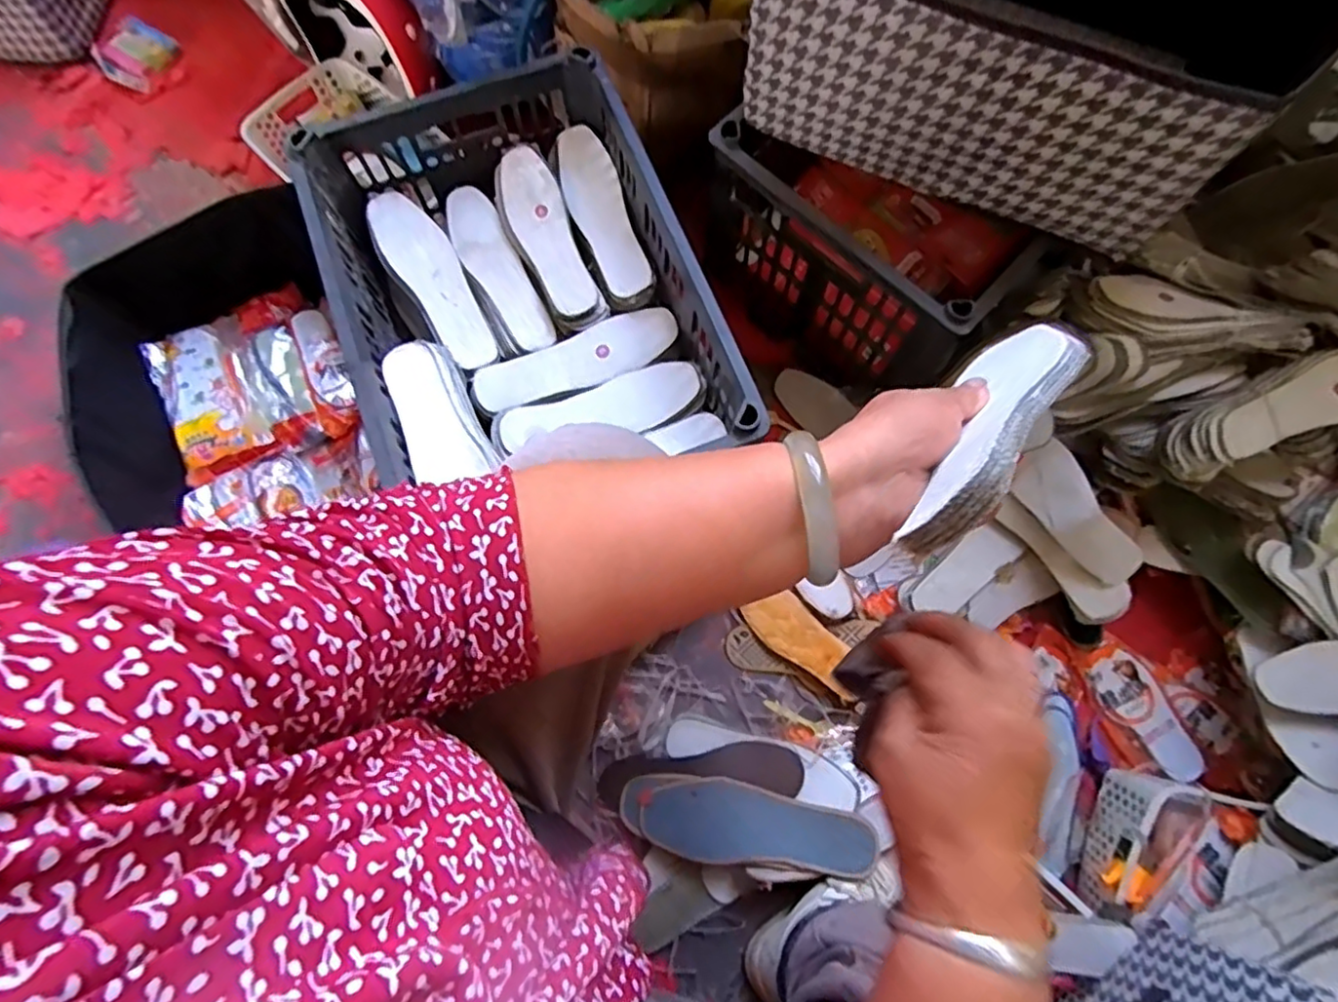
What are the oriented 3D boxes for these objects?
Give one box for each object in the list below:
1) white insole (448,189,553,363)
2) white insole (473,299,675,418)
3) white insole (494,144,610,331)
[{"bbox_3d":[-0.201,-0.267,0.750,0.066,0.023,0.220,-24,76,-5],"label":"white insole"},{"bbox_3d":[-0.102,-0.157,0.718,0.228,0.012,0.070,-26,76,-6],"label":"white insole"},{"bbox_3d":[-0.142,-0.302,0.735,0.068,0.032,0.220,-22,76,-5],"label":"white insole"}]

